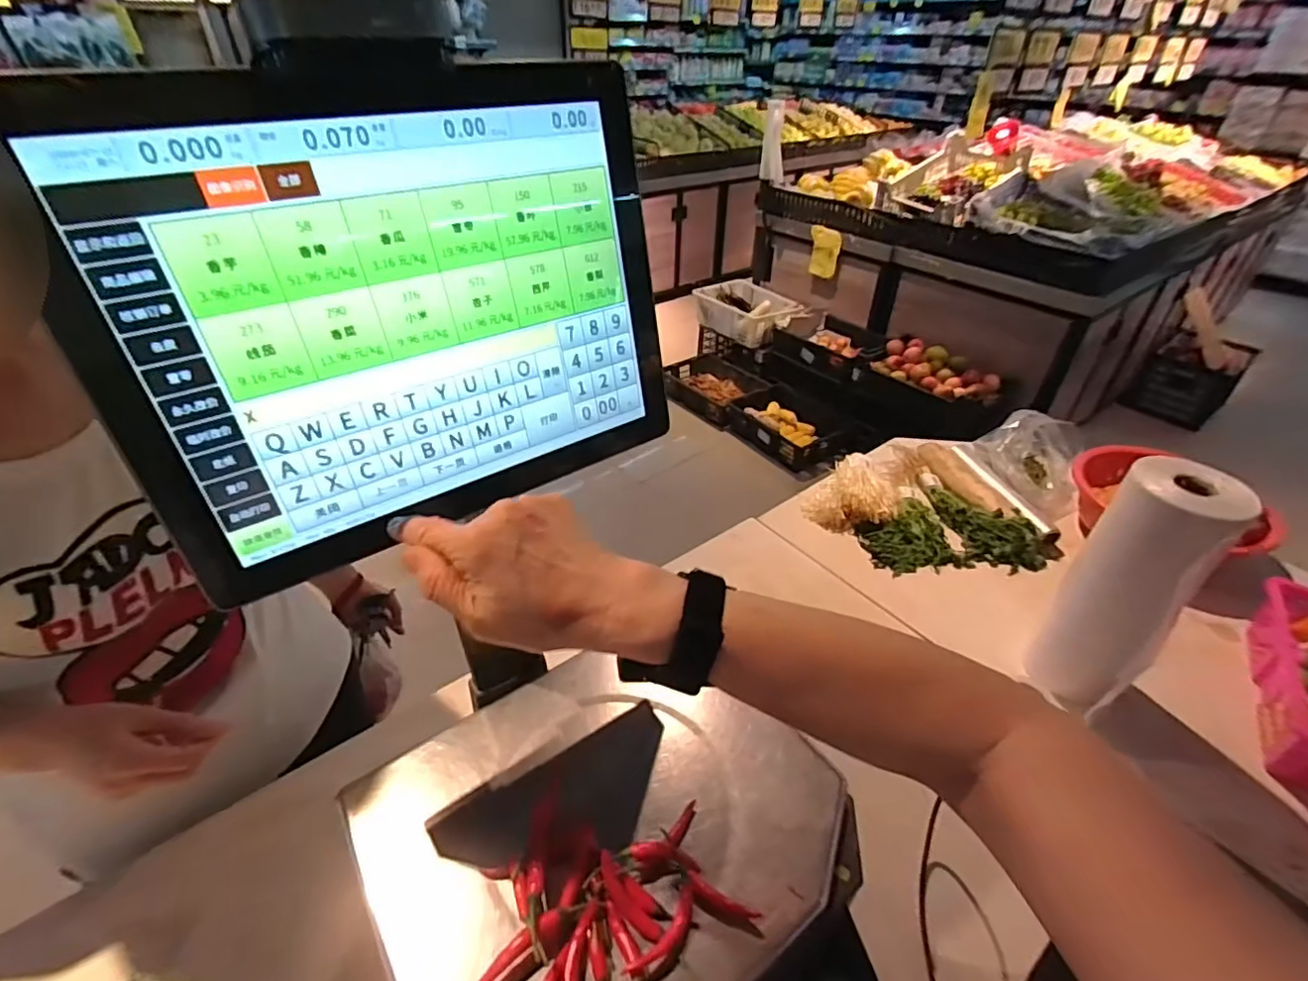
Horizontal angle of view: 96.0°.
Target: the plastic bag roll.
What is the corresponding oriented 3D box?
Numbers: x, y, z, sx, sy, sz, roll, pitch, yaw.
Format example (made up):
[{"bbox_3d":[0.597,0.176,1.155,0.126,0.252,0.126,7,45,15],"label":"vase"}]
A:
[{"bbox_3d":[0.528,0.119,0.667,0.096,0.303,0.084,27,45,30],"label":"plastic bag roll"}]

